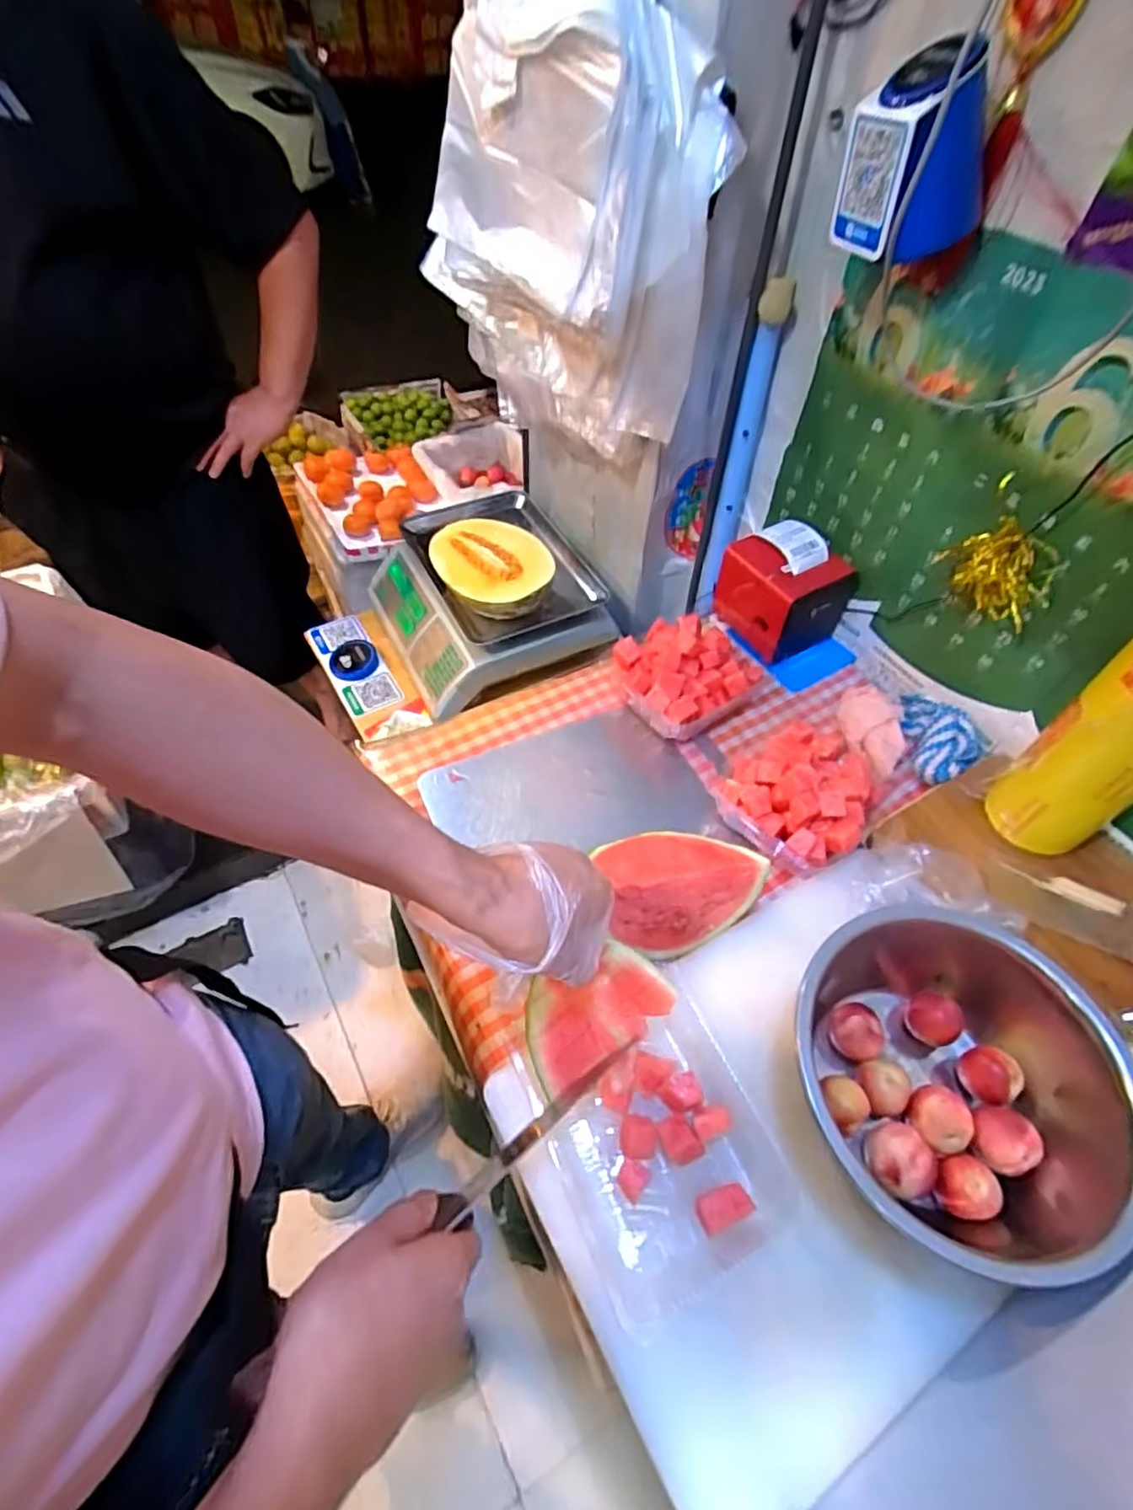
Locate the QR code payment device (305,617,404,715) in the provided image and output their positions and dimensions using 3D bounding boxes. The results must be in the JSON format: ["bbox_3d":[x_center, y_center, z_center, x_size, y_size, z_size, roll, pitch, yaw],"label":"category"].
[{"bbox_3d":[-0.354,-0.150,1.084,0.081,0.034,0.224,-28,58,-21],"label":"QR code payment device"}]

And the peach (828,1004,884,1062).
[{"bbox_3d":[0.239,0.232,0.538,0.039,0.038,0.040,1,53,-1],"label":"peach"}]

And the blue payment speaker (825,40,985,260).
[{"bbox_3d":[0.283,-0.483,0.529,0.082,0.115,0.097,-22,56,-17],"label":"blue payment speaker"}]

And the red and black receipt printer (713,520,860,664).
[{"bbox_3d":[0.284,-0.217,0.847,0.122,0.128,0.129,-25,58,-19],"label":"red and black receipt printer"}]

